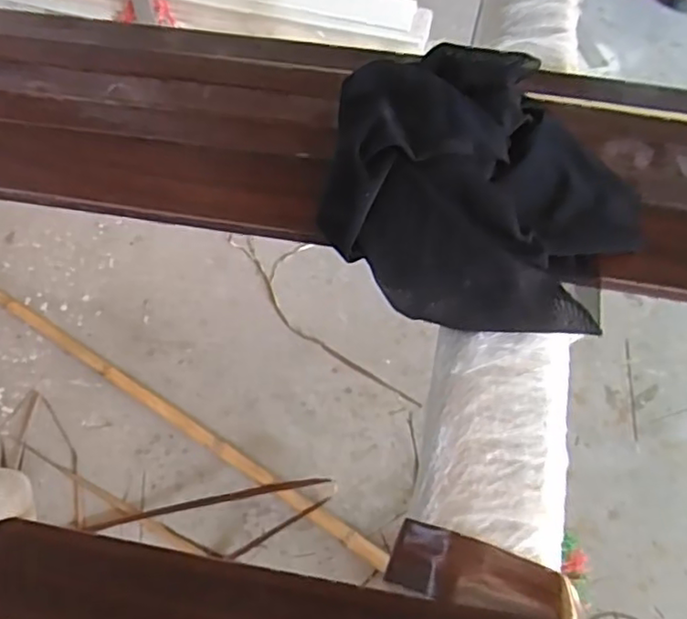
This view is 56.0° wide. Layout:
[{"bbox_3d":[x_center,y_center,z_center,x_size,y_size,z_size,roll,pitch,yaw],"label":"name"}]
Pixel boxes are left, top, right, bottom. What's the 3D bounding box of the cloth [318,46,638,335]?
[{"bbox_3d":[0.067,-0.057,0.308,0.143,0.064,0.113,9,60,3],"label":"cloth"}]

